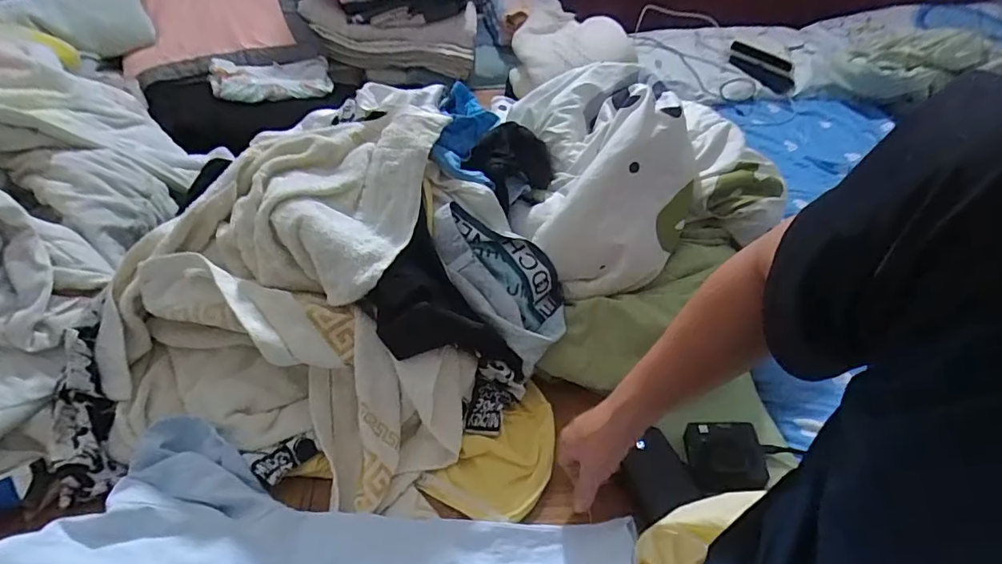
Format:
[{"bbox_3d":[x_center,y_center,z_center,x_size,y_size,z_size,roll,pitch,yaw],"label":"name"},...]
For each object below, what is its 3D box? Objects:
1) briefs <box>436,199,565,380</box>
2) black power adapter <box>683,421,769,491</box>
[{"bbox_3d":[-0.006,-0.004,0.640,0.211,0.070,0.114,45,72,0],"label":"briefs"},{"bbox_3d":[0.259,0.198,0.594,0.081,0.021,0.079,4,42,3],"label":"black power adapter"}]

